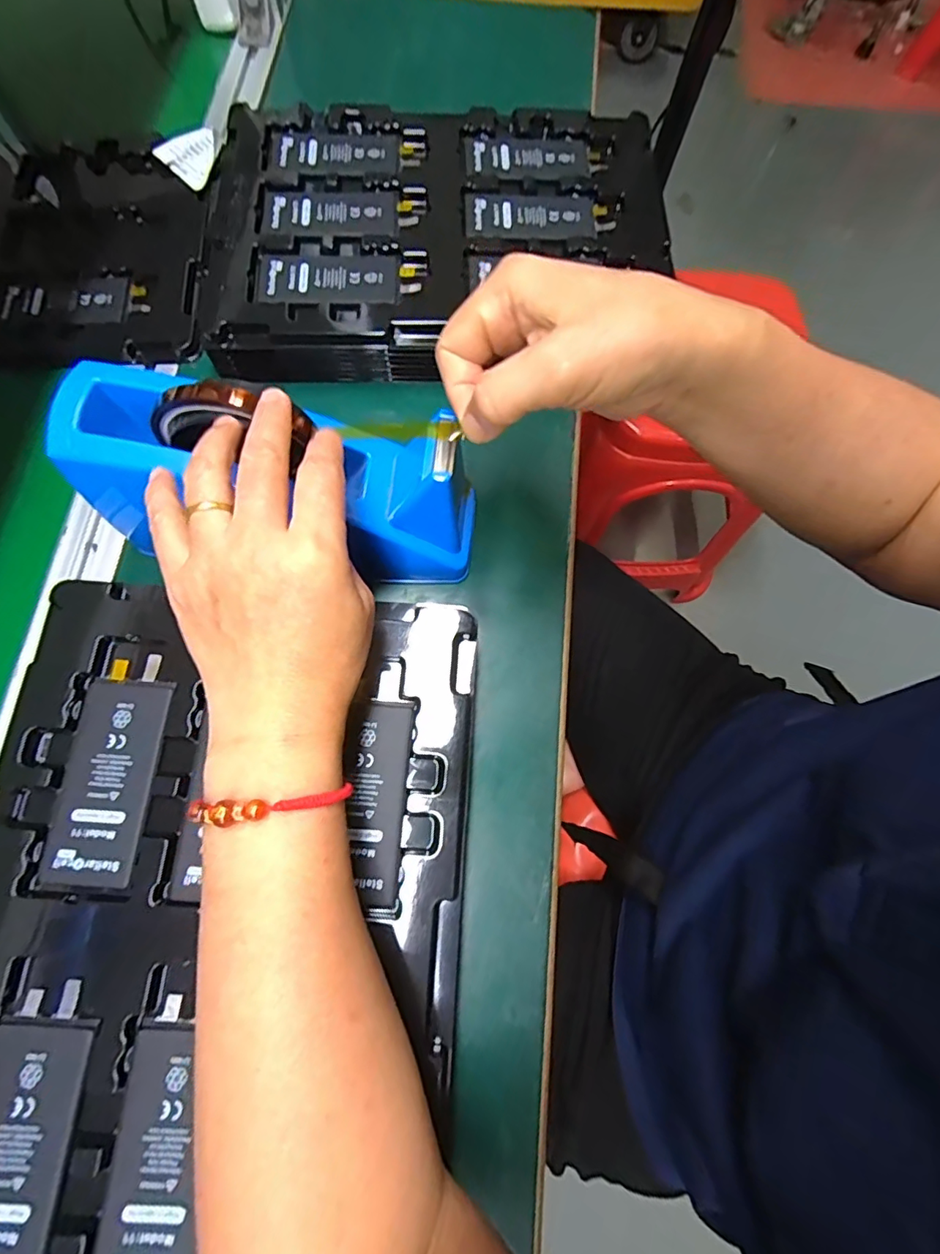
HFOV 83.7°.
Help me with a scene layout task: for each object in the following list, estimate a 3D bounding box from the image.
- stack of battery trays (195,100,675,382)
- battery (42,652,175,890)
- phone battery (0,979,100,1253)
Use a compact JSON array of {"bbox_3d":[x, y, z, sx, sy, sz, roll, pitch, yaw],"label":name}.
[{"bbox_3d":[-0.023,-0.295,0.401,0.339,0.039,0.229,-1,72,-2],"label":"stack of battery trays"},{"bbox_3d":[-0.178,0.070,0.262,0.043,0.004,0.107,4,72,-1],"label":"battery"},{"bbox_3d":[-0.189,0.215,0.221,0.044,0.006,0.106,6,72,0],"label":"phone battery"}]

